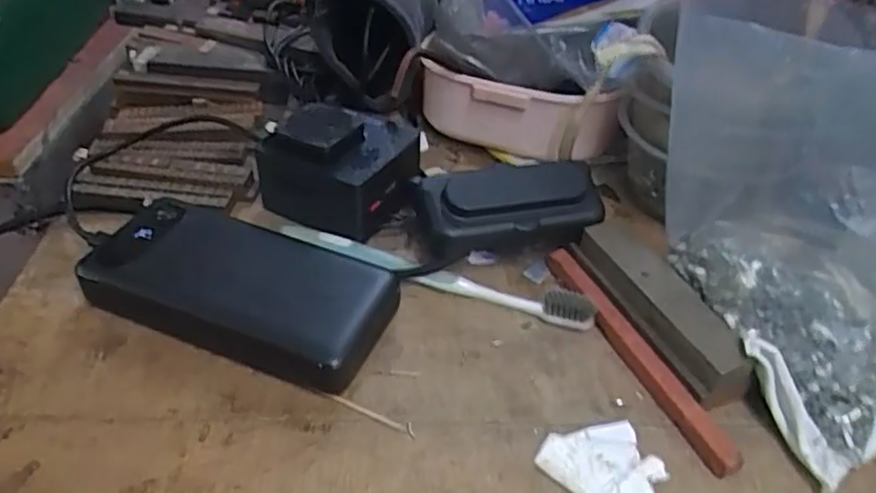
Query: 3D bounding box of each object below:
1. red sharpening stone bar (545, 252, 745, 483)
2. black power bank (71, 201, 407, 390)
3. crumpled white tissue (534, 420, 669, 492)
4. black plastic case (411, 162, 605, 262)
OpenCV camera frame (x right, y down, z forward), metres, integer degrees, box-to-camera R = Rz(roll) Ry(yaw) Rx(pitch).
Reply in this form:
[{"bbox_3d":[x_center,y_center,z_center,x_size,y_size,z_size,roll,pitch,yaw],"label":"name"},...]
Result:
[{"bbox_3d":[0.099,0.052,0.341,0.014,0.010,0.145,-15,45,-21],"label":"red sharpening stone bar"},{"bbox_3d":[-0.101,0.017,0.348,0.151,0.031,0.072,17,43,14],"label":"black power bank"},{"bbox_3d":[0.074,0.095,0.296,0.053,0.009,0.041,23,45,20],"label":"crumpled white tissue"},{"bbox_3d":[0.040,-0.021,0.389,0.106,0.041,0.049,-7,50,-9],"label":"black plastic case"}]

